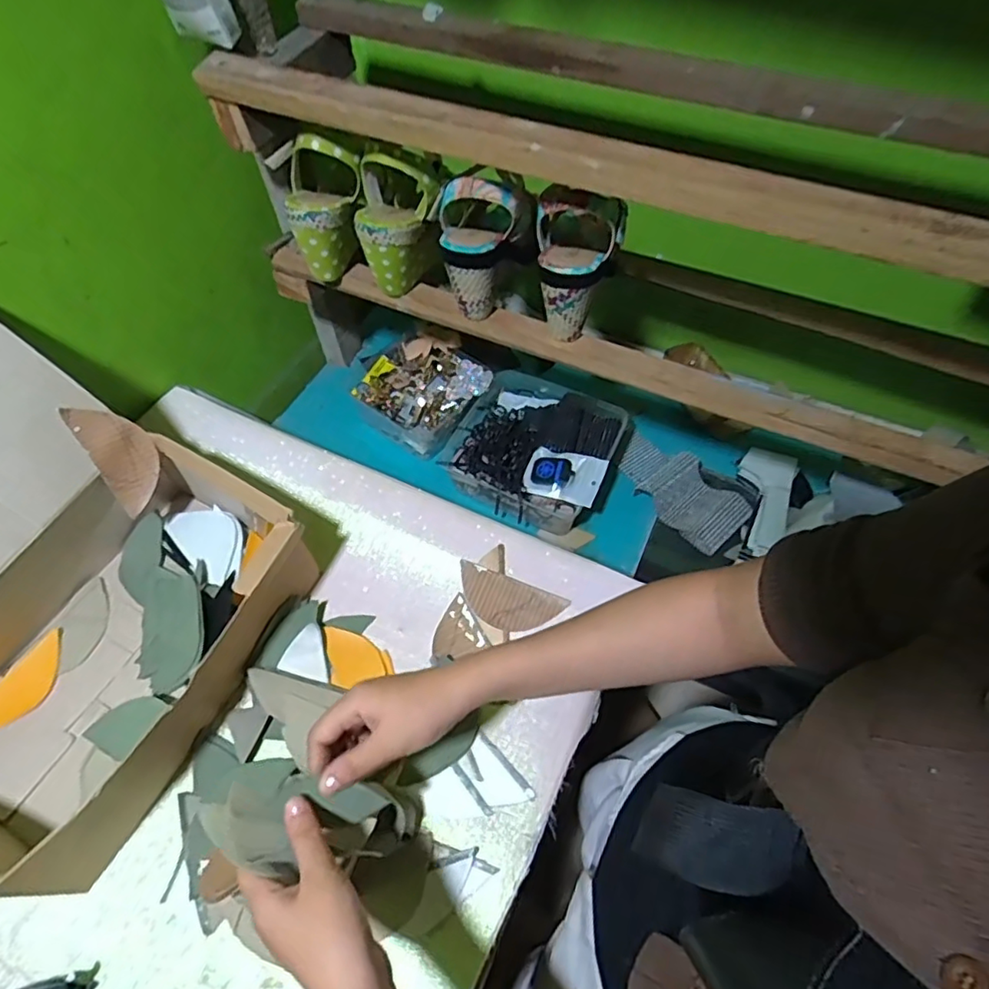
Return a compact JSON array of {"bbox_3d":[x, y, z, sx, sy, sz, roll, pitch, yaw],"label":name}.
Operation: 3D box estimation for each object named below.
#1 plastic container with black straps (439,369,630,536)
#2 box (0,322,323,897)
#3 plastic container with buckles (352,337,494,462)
[{"bbox_3d":[0.056,-0.069,0.797,0.212,0.067,0.197,26,60,16],"label":"plastic container with black straps"},{"bbox_3d":[-0.381,0.067,0.464,0.322,0.260,0.328,21,59,13],"label":"box"},{"bbox_3d":[-0.104,-0.151,0.849,0.177,0.074,0.146,32,62,19],"label":"plastic container with buckles"}]

